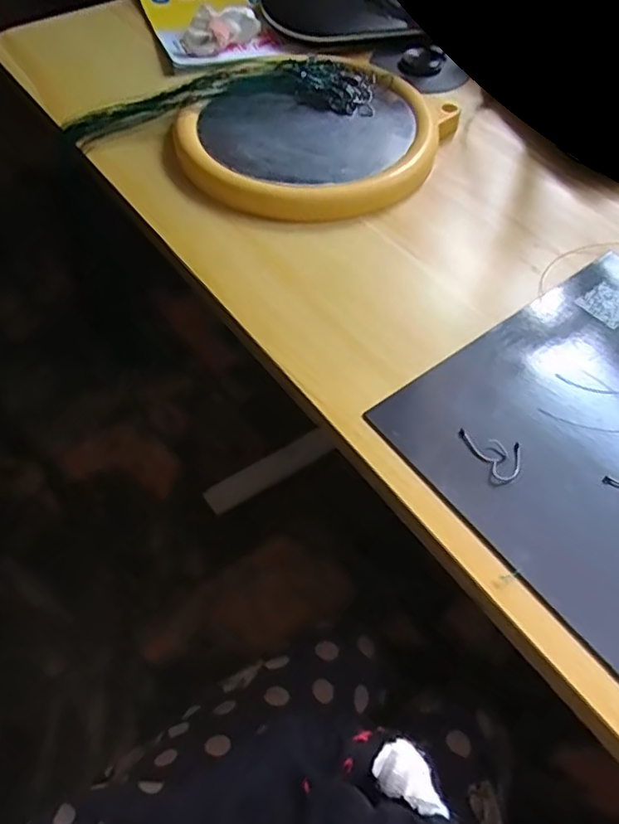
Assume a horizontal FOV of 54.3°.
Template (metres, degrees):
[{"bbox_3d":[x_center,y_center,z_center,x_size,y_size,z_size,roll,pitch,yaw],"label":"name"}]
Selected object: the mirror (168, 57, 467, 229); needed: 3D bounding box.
[{"bbox_3d":[0.001,-0.194,0.422,0.160,0.020,0.176,37,65,22],"label":"mirror"}]

